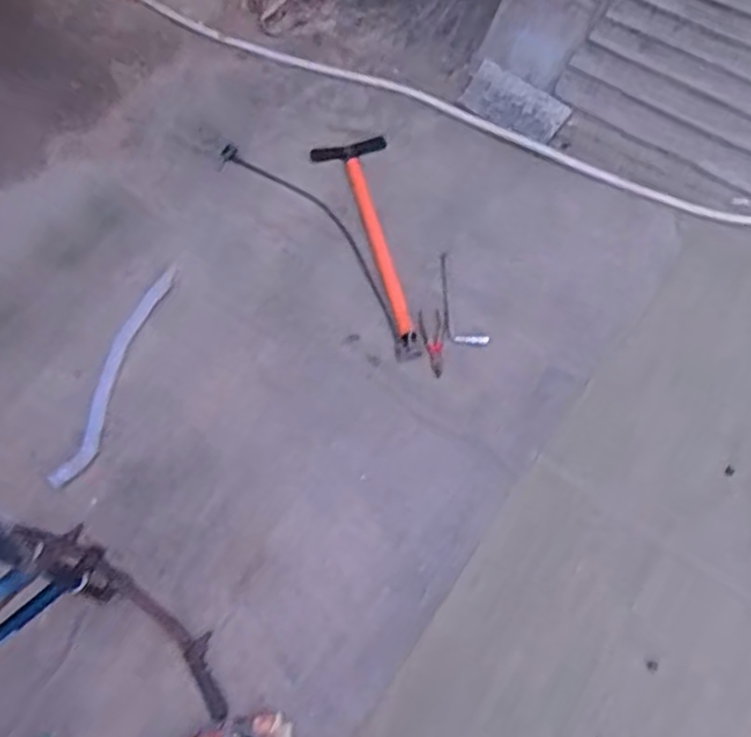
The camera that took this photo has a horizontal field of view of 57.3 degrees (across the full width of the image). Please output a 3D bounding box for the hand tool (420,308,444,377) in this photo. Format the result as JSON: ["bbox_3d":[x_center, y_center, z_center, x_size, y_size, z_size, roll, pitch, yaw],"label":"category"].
[{"bbox_3d":[0.125,-0.057,1.520,0.046,0.011,0.163,-1,62,1],"label":"hand tool"}]

